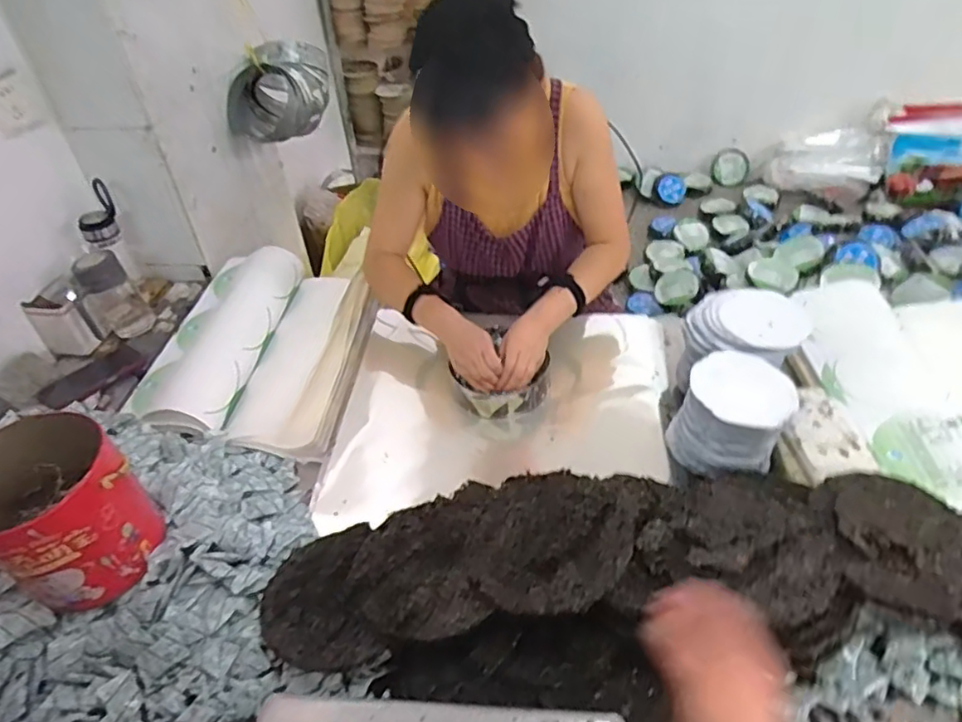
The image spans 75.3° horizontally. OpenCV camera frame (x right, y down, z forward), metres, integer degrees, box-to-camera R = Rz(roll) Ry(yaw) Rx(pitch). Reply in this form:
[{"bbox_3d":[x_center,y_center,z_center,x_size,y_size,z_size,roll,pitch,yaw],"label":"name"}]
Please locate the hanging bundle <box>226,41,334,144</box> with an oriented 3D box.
[{"bbox_3d":[-0.450,-0.612,1.418,0.160,0.172,0.228,11,43,17],"label":"hanging bundle"}]

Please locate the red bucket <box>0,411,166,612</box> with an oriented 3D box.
[{"bbox_3d":[-0.488,0.186,0.741,0.139,0.205,0.152,-3,41,2],"label":"red bucket"}]

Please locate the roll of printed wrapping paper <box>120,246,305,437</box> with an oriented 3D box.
[{"bbox_3d":[-0.484,-0.046,1.144,0.183,0.071,0.477,1,41,7],"label":"roll of printed wrapping paper"}]

